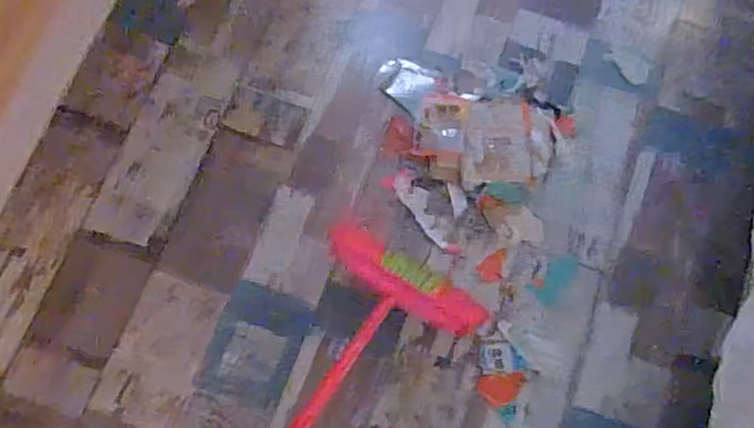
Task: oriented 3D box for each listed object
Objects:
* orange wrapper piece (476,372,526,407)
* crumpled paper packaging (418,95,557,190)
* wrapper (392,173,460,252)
[{"bbox_3d":[0.246,0.344,1.238,0.092,0.010,0.059,-9,76,-2],"label":"orange wrapper piece"},{"bbox_3d":[0.233,-0.159,1.351,0.283,0.025,0.193,1,76,0],"label":"crumpled paper packaging"},{"bbox_3d":[0.102,-0.001,1.323,0.050,0.008,0.203,-33,78,-7],"label":"wrapper"}]

